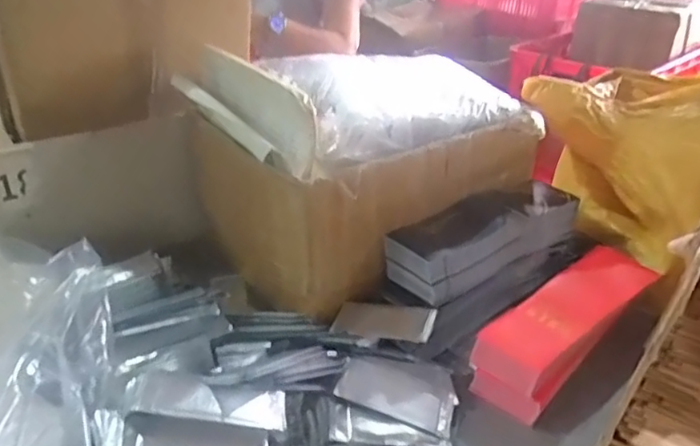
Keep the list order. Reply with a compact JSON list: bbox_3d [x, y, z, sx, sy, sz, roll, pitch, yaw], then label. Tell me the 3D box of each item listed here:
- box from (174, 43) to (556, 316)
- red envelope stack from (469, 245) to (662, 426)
[{"bbox_3d":[0.016,-0.089,0.796,0.408,0.246,0.254,-18,36,-28],"label":"box"},{"bbox_3d":[0.261,0.116,0.700,0.095,0.056,0.293,27,39,36],"label":"red envelope stack"}]

